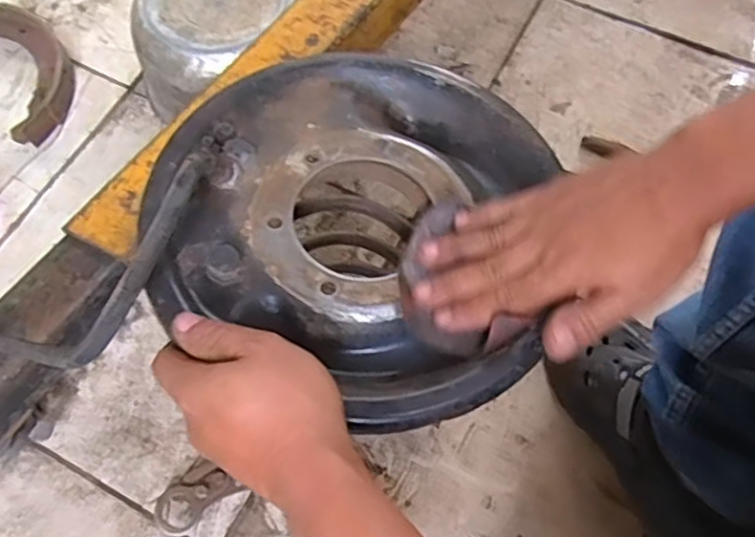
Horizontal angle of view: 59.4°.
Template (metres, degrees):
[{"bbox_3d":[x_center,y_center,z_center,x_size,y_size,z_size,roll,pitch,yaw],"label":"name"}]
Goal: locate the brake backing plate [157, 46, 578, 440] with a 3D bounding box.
[{"bbox_3d":[-0.018,-0.034,0.425,0.238,0.048,0.255,1,68,-1],"label":"brake backing plate"}]

